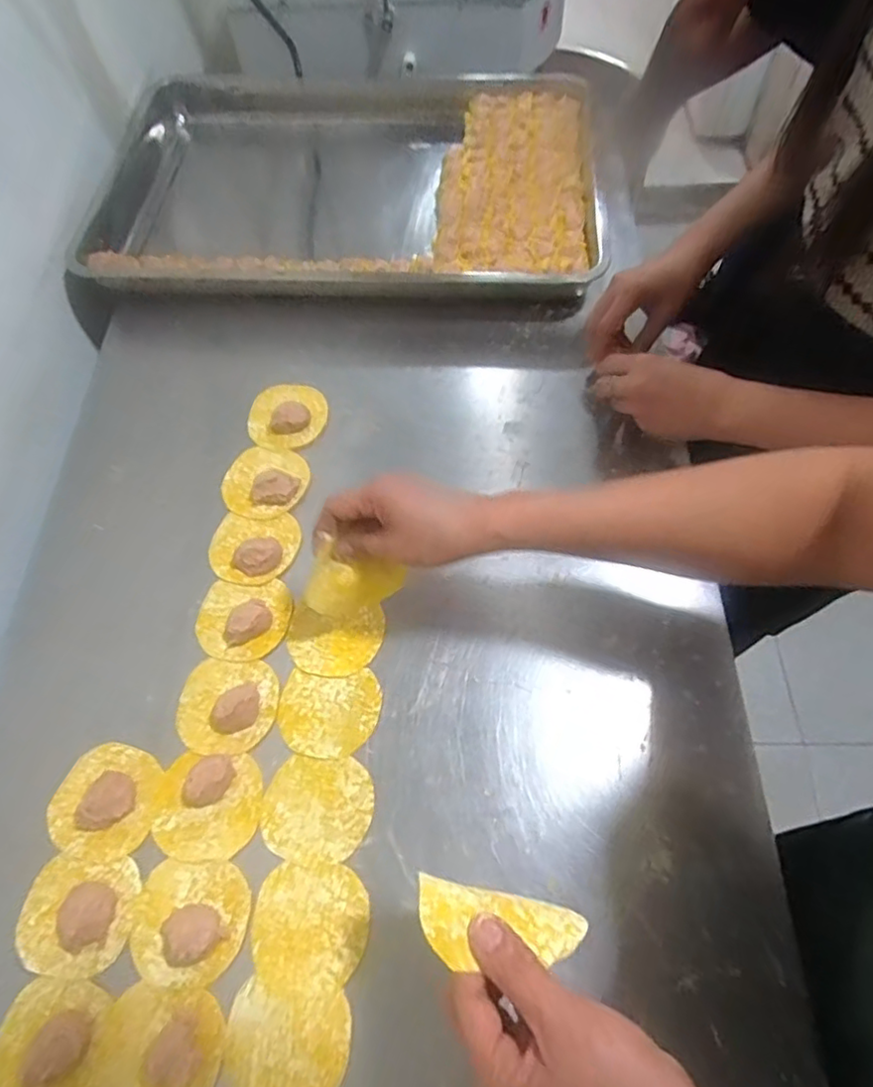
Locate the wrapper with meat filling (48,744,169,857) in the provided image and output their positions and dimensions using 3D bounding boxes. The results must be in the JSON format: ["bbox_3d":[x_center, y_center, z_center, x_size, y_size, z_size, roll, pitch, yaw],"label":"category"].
[{"bbox_3d":[-0.248,0.187,0.461,0.074,0.017,0.076,0,64,1],"label":"wrapper with meat filling"}]

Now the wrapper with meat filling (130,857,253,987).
[{"bbox_3d":[-0.169,0.254,0.419,0.078,0.024,0.072,0,64,1],"label":"wrapper with meat filling"}]

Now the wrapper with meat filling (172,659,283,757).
[{"bbox_3d":[-0.168,0.124,0.487,0.079,0.030,0.072,0,64,1],"label":"wrapper with meat filling"}]

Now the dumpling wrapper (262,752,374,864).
[{"bbox_3d":[-0.088,0.193,0.459,0.079,0.004,0.068,1,64,1],"label":"dumpling wrapper"}]

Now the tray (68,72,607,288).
[{"bbox_3d":[-0.133,-0.437,0.779,0.643,0.099,0.408,1,58,6],"label":"tray"}]

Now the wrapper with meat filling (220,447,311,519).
[{"bbox_3d":[-0.162,-0.062,0.584,0.080,0.023,0.075,0,64,1],"label":"wrapper with meat filling"}]

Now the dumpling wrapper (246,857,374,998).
[{"bbox_3d":[-0.087,0.261,0.426,0.079,0.004,0.074,3,64,2],"label":"dumpling wrapper"}]

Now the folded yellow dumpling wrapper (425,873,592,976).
[{"bbox_3d":[0.035,0.198,0.320,0.092,0.009,0.038,16,39,-8],"label":"folded yellow dumpling wrapper"}]

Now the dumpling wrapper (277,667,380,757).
[{"bbox_3d":[-0.084,0.133,0.491,0.079,0.004,0.066,-2,63,0],"label":"dumpling wrapper"}]

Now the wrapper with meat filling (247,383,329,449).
[{"bbox_3d":[-0.150,-0.130,0.623,0.077,0.023,0.079,-6,64,-2],"label":"wrapper with meat filling"}]

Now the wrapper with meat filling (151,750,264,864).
[{"bbox_3d":[-0.170,0.190,0.455,0.078,0.024,0.070,0,64,1],"label":"wrapper with meat filling"}]

